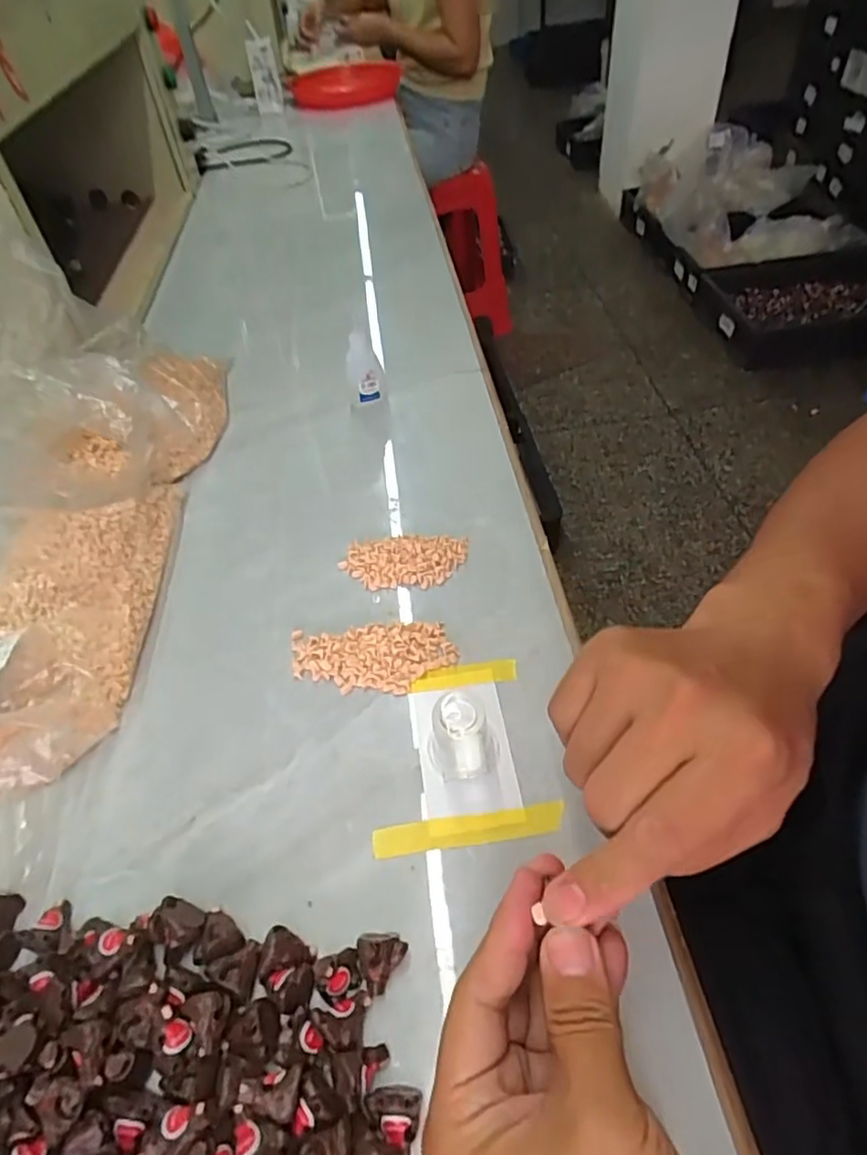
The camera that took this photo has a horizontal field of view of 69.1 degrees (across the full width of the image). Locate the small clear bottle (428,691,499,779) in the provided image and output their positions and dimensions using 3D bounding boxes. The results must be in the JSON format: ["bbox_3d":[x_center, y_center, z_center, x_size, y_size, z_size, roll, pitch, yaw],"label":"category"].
[{"bbox_3d":[0.016,0.082,0.333,0.037,0.045,0.030,0,48,6],"label":"small clear bottle"}]

